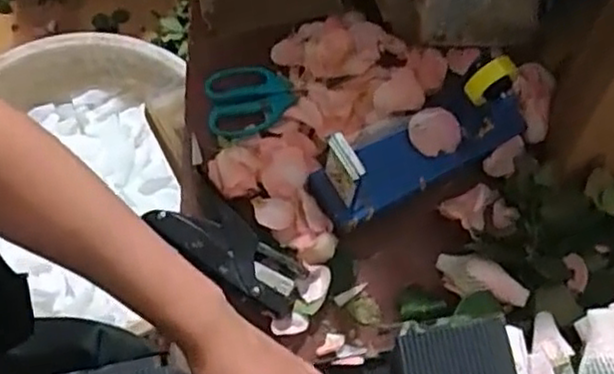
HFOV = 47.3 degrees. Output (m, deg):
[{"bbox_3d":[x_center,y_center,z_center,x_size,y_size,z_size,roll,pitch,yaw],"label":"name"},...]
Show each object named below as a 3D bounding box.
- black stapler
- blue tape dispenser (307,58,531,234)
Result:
[{"bbox_3d":[-0.068,0.056,0.634,0.145,0.025,0.063,37,73,12],"label":"black stapler"},{"bbox_3d":[0.100,-0.048,0.610,0.200,0.111,0.067,-28,73,-11],"label":"blue tape dispenser"}]

